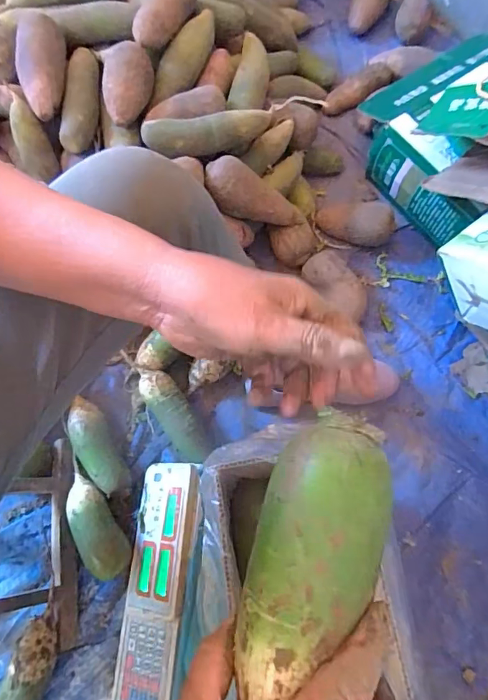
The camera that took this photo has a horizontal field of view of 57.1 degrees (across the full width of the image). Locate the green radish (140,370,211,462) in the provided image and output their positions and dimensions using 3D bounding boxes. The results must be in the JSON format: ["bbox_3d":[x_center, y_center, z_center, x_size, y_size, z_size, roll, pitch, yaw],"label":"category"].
[{"bbox_3d":[-0.108,0.102,0.697,0.055,0.047,0.160,-32,90,-12],"label":"green radish"}]

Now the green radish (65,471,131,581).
[{"bbox_3d":[-0.212,0.251,0.645,0.065,0.053,0.149,-24,72,-10],"label":"green radish"}]

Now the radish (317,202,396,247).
[{"bbox_3d":[0.204,-0.233,0.826,0.131,0.069,0.069,-1,69,-2],"label":"radish"}]

